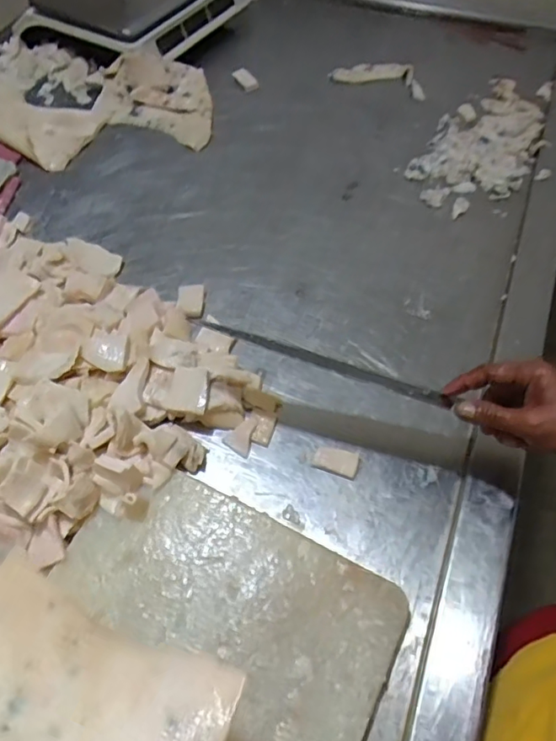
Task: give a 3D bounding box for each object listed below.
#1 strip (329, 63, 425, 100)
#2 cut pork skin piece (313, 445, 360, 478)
[{"bbox_3d":[0.179,-0.515,0.930,0.168,0.020,0.071,16,59,10],"label":"strip"},{"bbox_3d":[0.061,0.094,0.561,0.044,0.010,0.028,16,59,10],"label":"cut pork skin piece"}]

